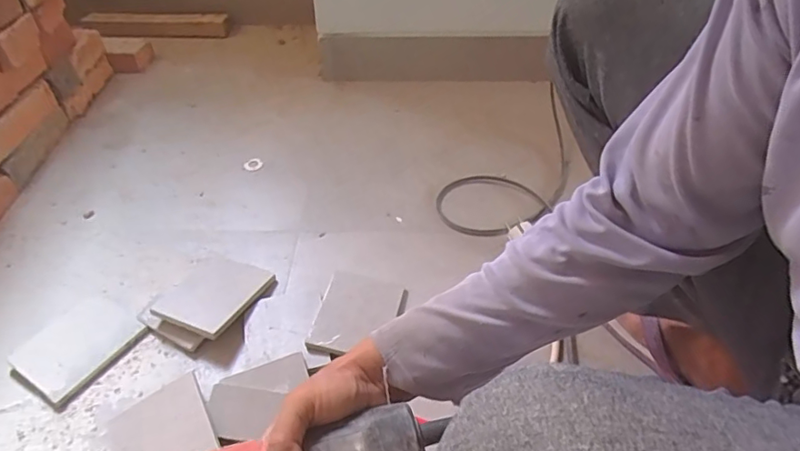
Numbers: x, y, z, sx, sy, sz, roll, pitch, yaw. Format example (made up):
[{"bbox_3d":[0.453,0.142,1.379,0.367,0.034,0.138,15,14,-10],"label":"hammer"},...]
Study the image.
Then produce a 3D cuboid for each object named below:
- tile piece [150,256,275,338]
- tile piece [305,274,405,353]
[{"bbox_3d":[-0.233,0.084,0.659,0.105,0.011,0.121,16,34,15],"label":"tile piece"},{"bbox_3d":[-0.052,0.109,0.645,0.093,0.010,0.115,16,43,-1],"label":"tile piece"}]

